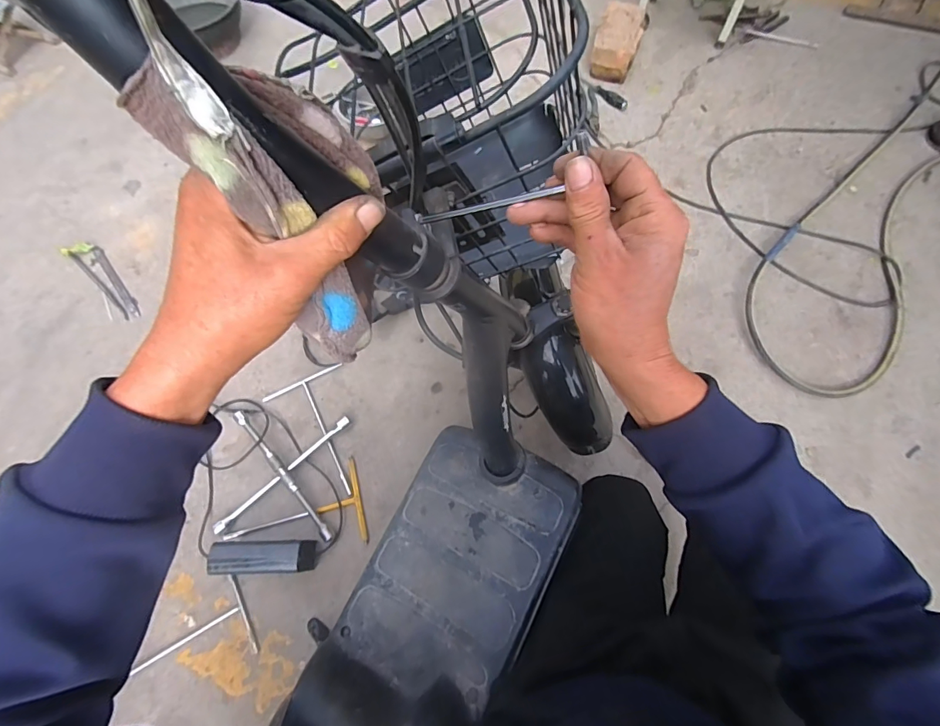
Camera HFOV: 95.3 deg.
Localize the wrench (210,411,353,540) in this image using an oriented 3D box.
[{"bbox_3d":[-0.404,0.235,0.919,0.249,0.052,0.253,3,65,3],"label":"wrench"}]

